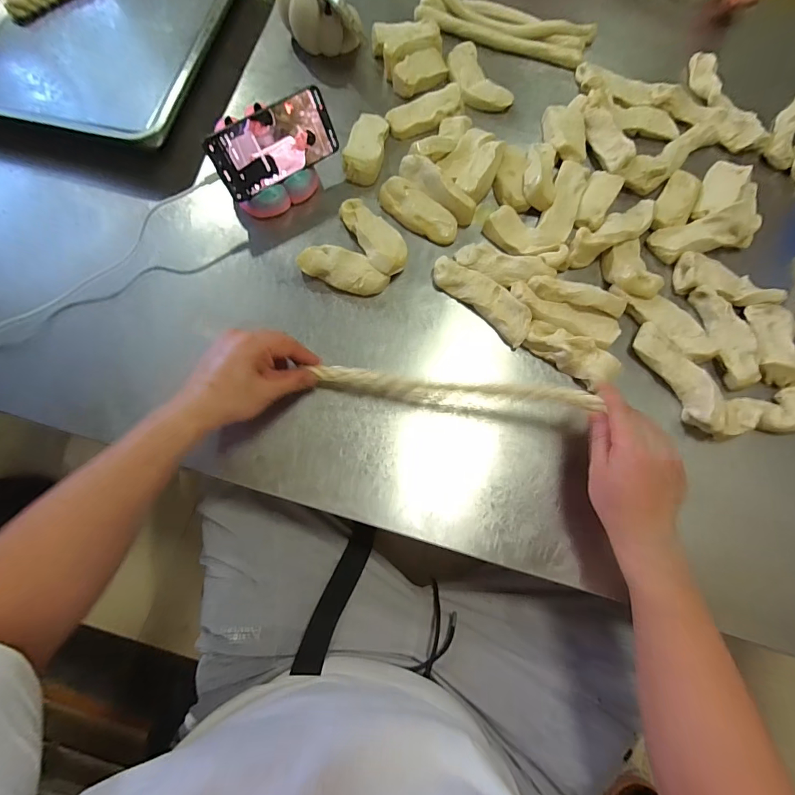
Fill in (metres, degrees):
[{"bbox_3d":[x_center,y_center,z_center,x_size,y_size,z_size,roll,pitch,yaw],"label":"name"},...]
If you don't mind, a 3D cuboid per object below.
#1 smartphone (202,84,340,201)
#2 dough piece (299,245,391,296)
[{"bbox_3d":[-0.156,-0.326,0.511,0.164,0.075,0.006,-35,48,-12],"label":"smartphone"},{"bbox_3d":[-0.069,-0.166,0.515,0.110,0.030,0.046,25,74,4],"label":"dough piece"}]

